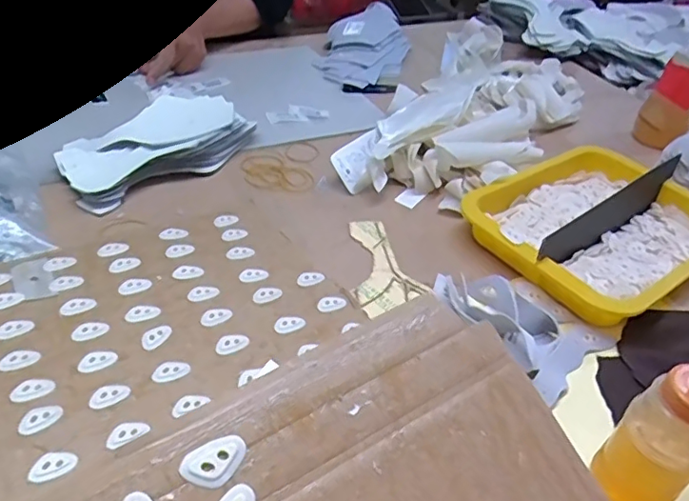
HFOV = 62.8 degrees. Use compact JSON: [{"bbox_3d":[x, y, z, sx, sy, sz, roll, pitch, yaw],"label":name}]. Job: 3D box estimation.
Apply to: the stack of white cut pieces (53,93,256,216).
[{"bbox_3d":[-0.213,-0.126,0.647,0.217,0.042,0.111,-30,52,-35],"label":"stack of white cut pieces"}]

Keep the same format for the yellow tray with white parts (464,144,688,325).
[{"bbox_3d":[0.278,-0.031,0.601,0.278,0.038,0.199,-24,48,-31],"label":"yellow tray with white parts"}]

